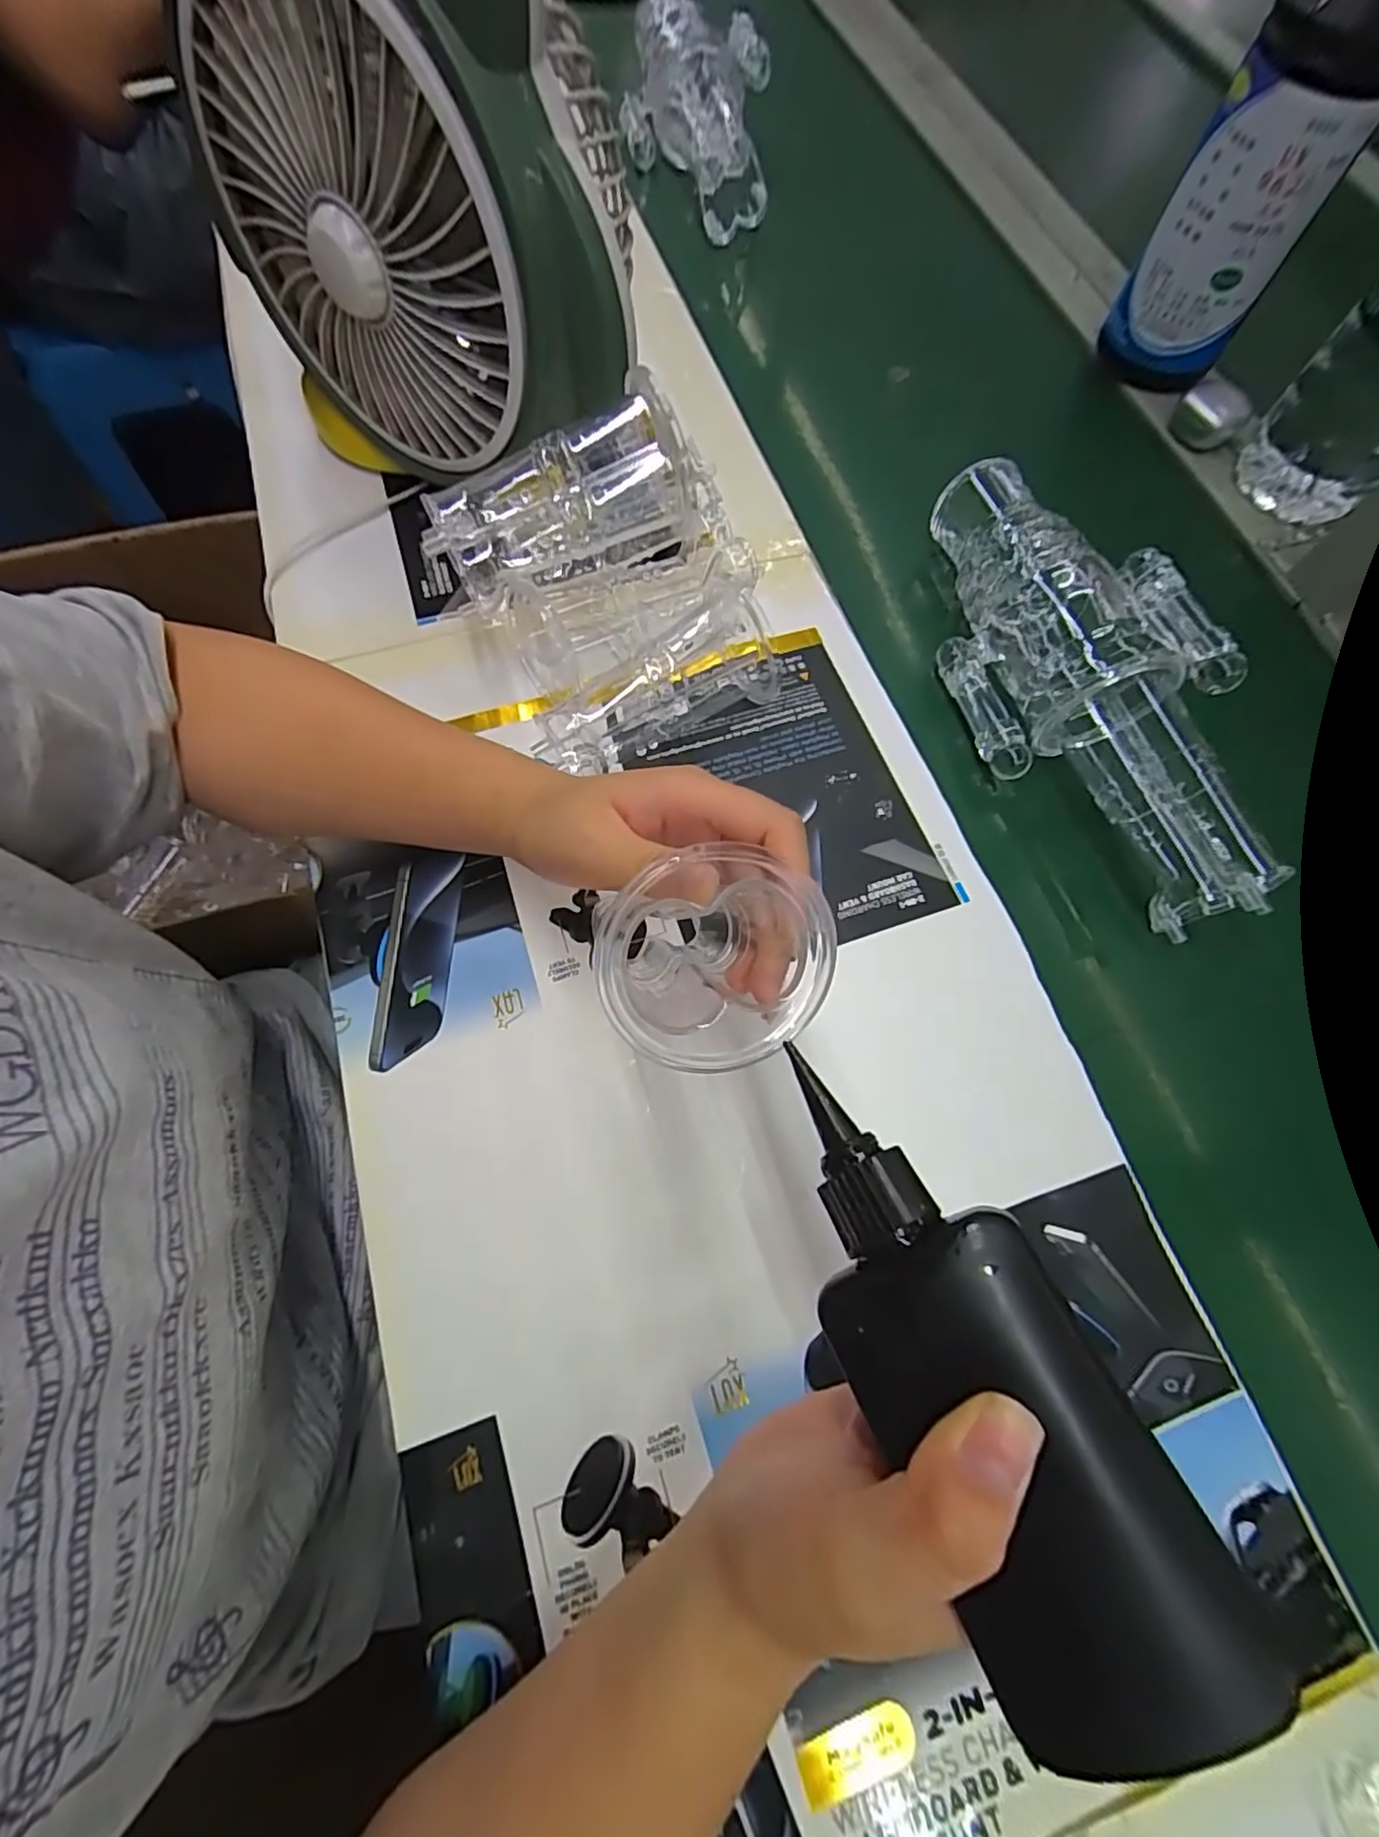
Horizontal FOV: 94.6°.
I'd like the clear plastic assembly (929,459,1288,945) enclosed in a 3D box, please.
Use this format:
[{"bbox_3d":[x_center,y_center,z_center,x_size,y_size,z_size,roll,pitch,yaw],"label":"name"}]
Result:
[{"bbox_3d":[0.225,-0.138,0.352,0.120,0.059,0.288,-15,72,-6],"label":"clear plastic assembly"}]

